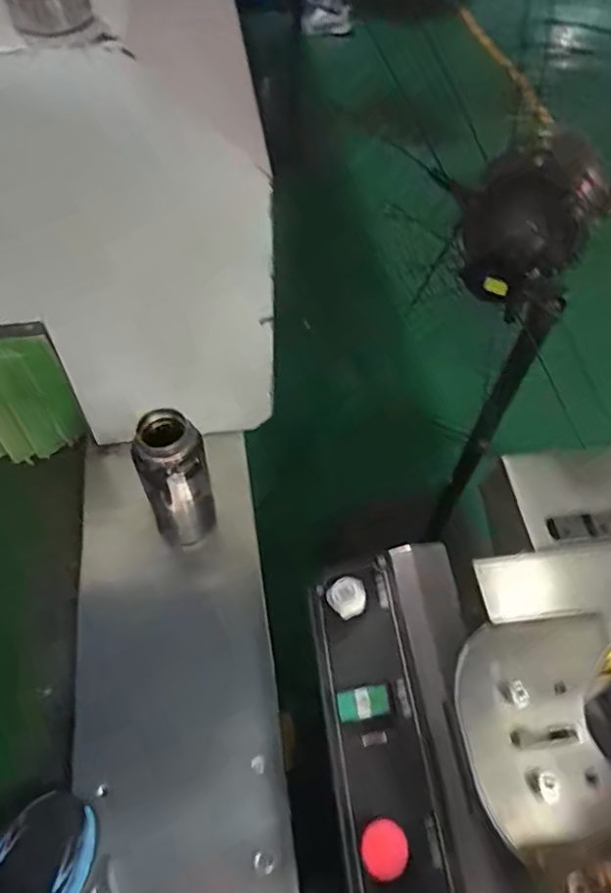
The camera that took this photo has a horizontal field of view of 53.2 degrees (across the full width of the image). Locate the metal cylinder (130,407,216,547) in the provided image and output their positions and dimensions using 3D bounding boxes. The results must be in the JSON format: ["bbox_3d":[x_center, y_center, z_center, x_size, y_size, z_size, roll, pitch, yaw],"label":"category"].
[{"bbox_3d":[-0.162,0.055,0.784,0.083,0.231,0.082,-15,59,-13],"label":"metal cylinder"}]

